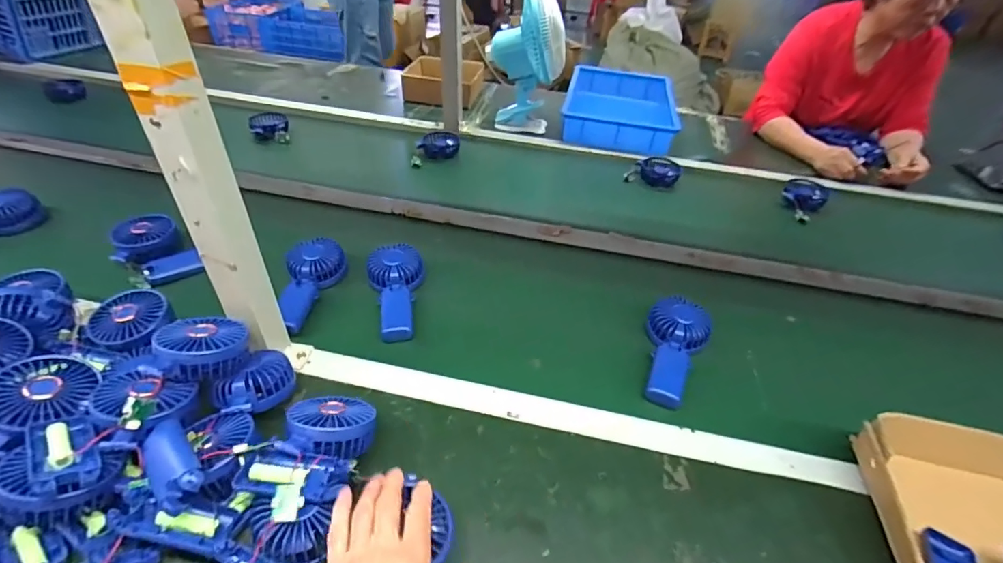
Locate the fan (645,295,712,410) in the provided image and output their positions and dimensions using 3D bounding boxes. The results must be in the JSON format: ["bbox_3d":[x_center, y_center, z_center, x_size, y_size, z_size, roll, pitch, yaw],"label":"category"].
[{"bbox_3d":[0.236,0.095,0.652,0.080,0.035,0.178,17,52,14],"label":"fan"}]

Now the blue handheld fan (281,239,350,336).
[{"bbox_3d":[-0.294,0.007,0.714,0.081,0.041,0.168,7,54,2],"label":"blue handheld fan"}]

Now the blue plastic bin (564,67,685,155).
[{"bbox_3d":[0.319,-0.480,1.293,0.279,0.094,0.431,10,40,7],"label":"blue plastic bin"}]

